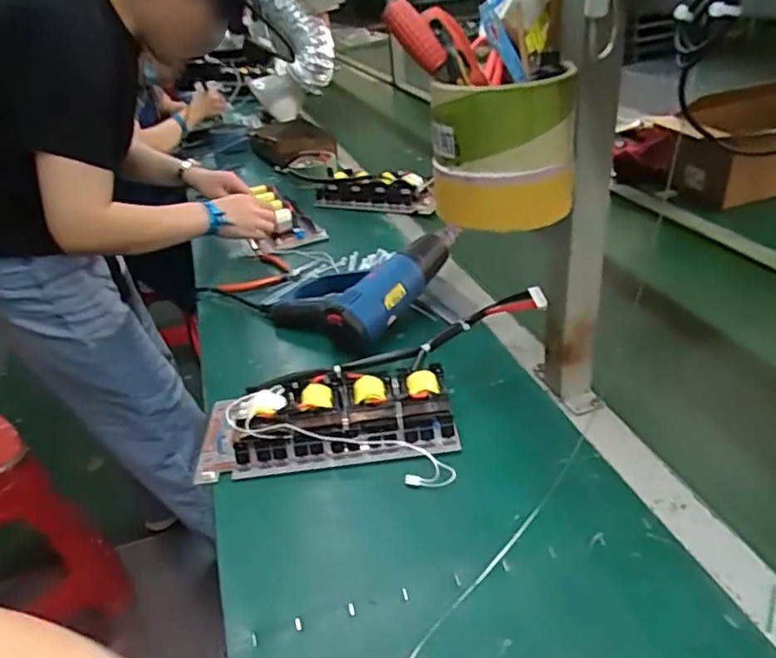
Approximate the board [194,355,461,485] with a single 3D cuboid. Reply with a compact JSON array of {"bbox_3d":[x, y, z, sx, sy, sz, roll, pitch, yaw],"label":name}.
[{"bbox_3d":[-0.073,0.100,0.677,0.280,0.060,0.105,-7,31,0],"label":"board"}]

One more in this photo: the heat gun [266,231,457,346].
[{"bbox_3d":[-0.047,-0.069,0.905,0.211,0.094,0.242,13,37,30],"label":"heat gun"}]

